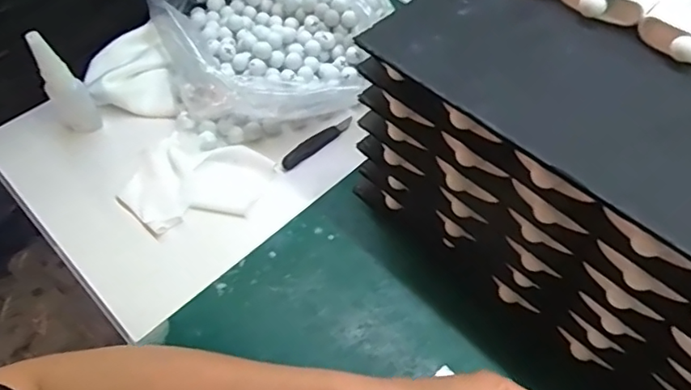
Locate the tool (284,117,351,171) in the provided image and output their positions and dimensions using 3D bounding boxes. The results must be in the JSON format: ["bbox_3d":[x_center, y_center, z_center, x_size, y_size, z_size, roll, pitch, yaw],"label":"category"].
[{"bbox_3d":[-0.027,-0.050,0.525,0.080,0.012,0.013,-39,61,-23],"label":"tool"}]

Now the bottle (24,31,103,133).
[{"bbox_3d":[-0.250,-0.098,0.493,0.028,0.108,0.032,-36,60,-21],"label":"bottle"}]

